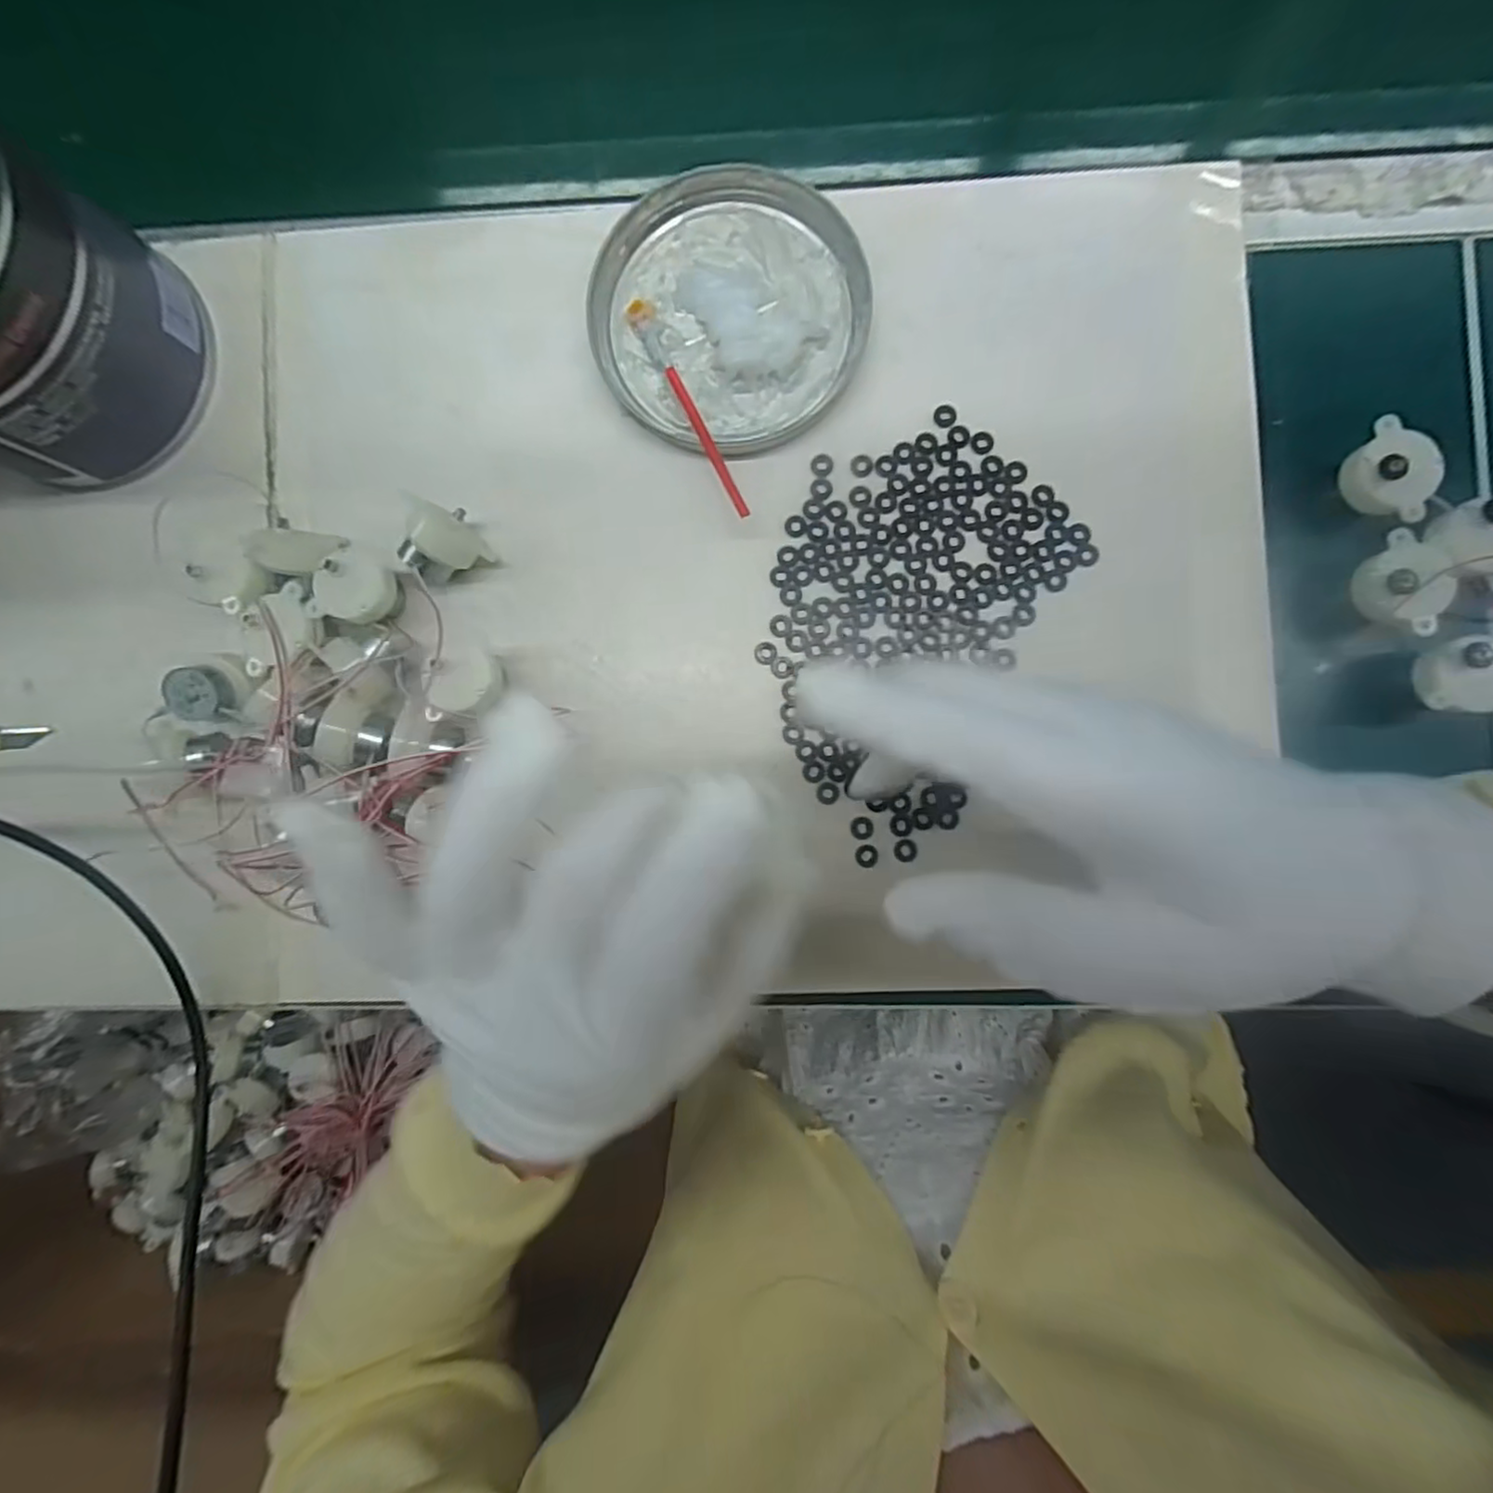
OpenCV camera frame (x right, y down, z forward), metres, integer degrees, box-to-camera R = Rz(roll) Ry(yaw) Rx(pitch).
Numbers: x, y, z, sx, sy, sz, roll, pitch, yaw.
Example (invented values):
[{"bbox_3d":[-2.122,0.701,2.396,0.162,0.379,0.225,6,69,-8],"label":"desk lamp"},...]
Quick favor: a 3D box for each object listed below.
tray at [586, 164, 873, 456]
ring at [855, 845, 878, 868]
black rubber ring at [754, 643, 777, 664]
[{"bbox_3d":[-0.009,-0.207,0.305,0.125,0.018,0.128,-34,87,2],"label":"tray"},{"bbox_3d":[0.055,0.050,0.292,0.010,0.004,0.010,0,89,3],"label":"ring"},{"bbox_3d":[0.009,-0.044,0.301,0.011,0.004,0.011,0,89,3],"label":"black rubber ring"}]

